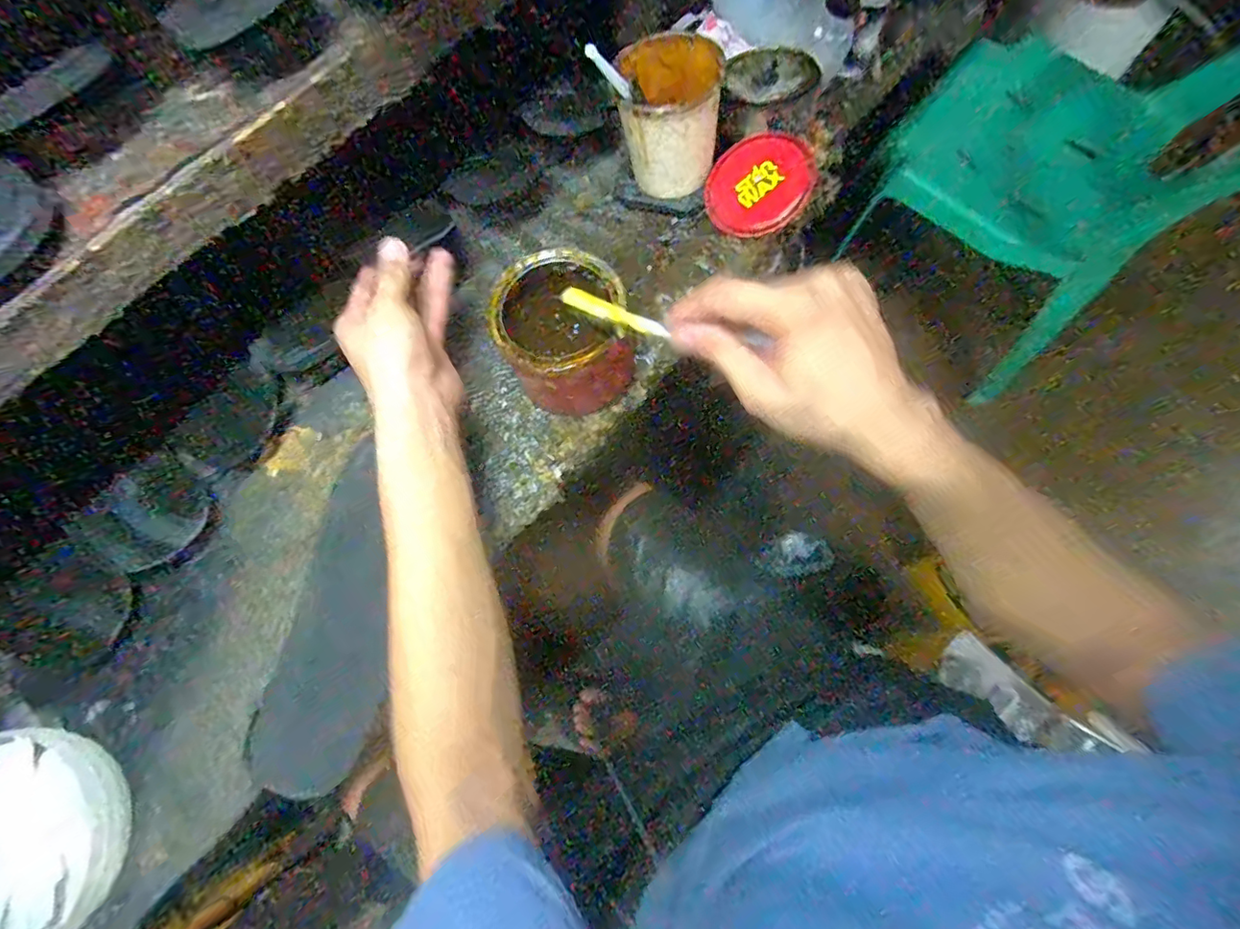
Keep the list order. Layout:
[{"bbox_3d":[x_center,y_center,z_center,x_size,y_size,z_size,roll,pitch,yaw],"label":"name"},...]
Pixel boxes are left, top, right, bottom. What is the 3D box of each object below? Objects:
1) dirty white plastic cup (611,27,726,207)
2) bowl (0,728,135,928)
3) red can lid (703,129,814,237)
[{"bbox_3d":[0.040,-0.305,0.492,0.096,0.102,0.088,0,73,0],"label":"dirty white plastic cup"},{"bbox_3d":[-0.417,0.259,0.386,0.133,0.045,0.147,-15,73,-5],"label":"bowl"},{"bbox_3d":[0.125,-0.253,0.512,0.092,0.010,0.087,1,92,22],"label":"red can lid"}]

